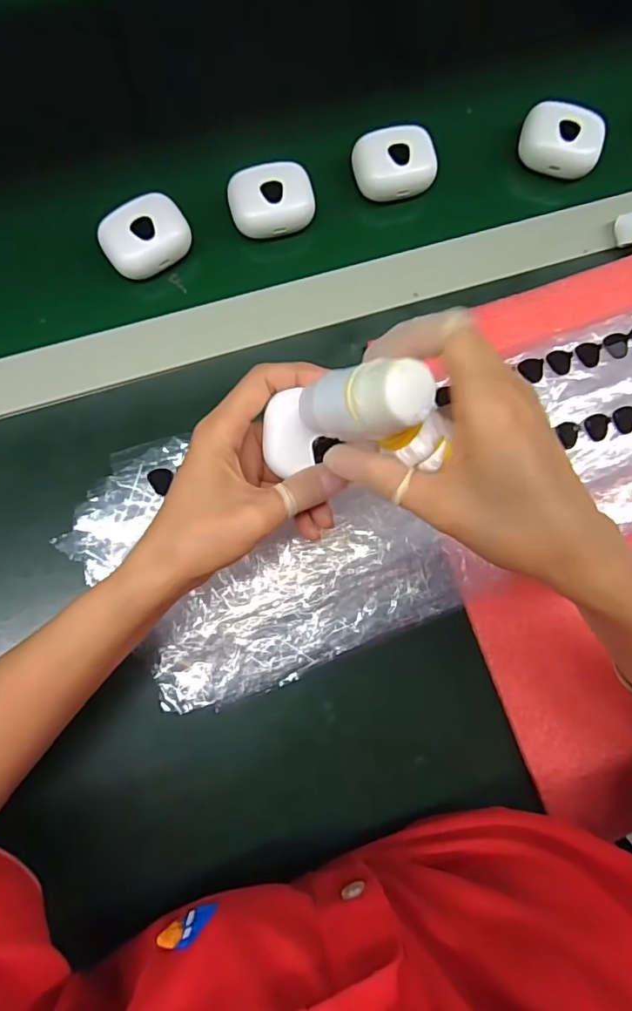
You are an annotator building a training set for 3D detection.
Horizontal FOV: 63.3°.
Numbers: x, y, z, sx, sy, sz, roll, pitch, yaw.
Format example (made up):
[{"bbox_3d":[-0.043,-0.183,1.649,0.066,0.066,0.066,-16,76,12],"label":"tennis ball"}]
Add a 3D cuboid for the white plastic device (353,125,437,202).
[{"bbox_3d":[0.058,-0.250,0.374,0.057,0.019,0.043,-13,81,-4],"label":"white plastic device"}]

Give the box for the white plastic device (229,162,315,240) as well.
[{"bbox_3d":[-0.031,-0.217,0.366,0.058,0.019,0.041,-15,81,-5],"label":"white plastic device"}]

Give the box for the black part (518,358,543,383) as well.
[{"bbox_3d":[0.142,-0.089,0.340,0.016,0.004,0.017,4,83,-1],"label":"black part"}]

